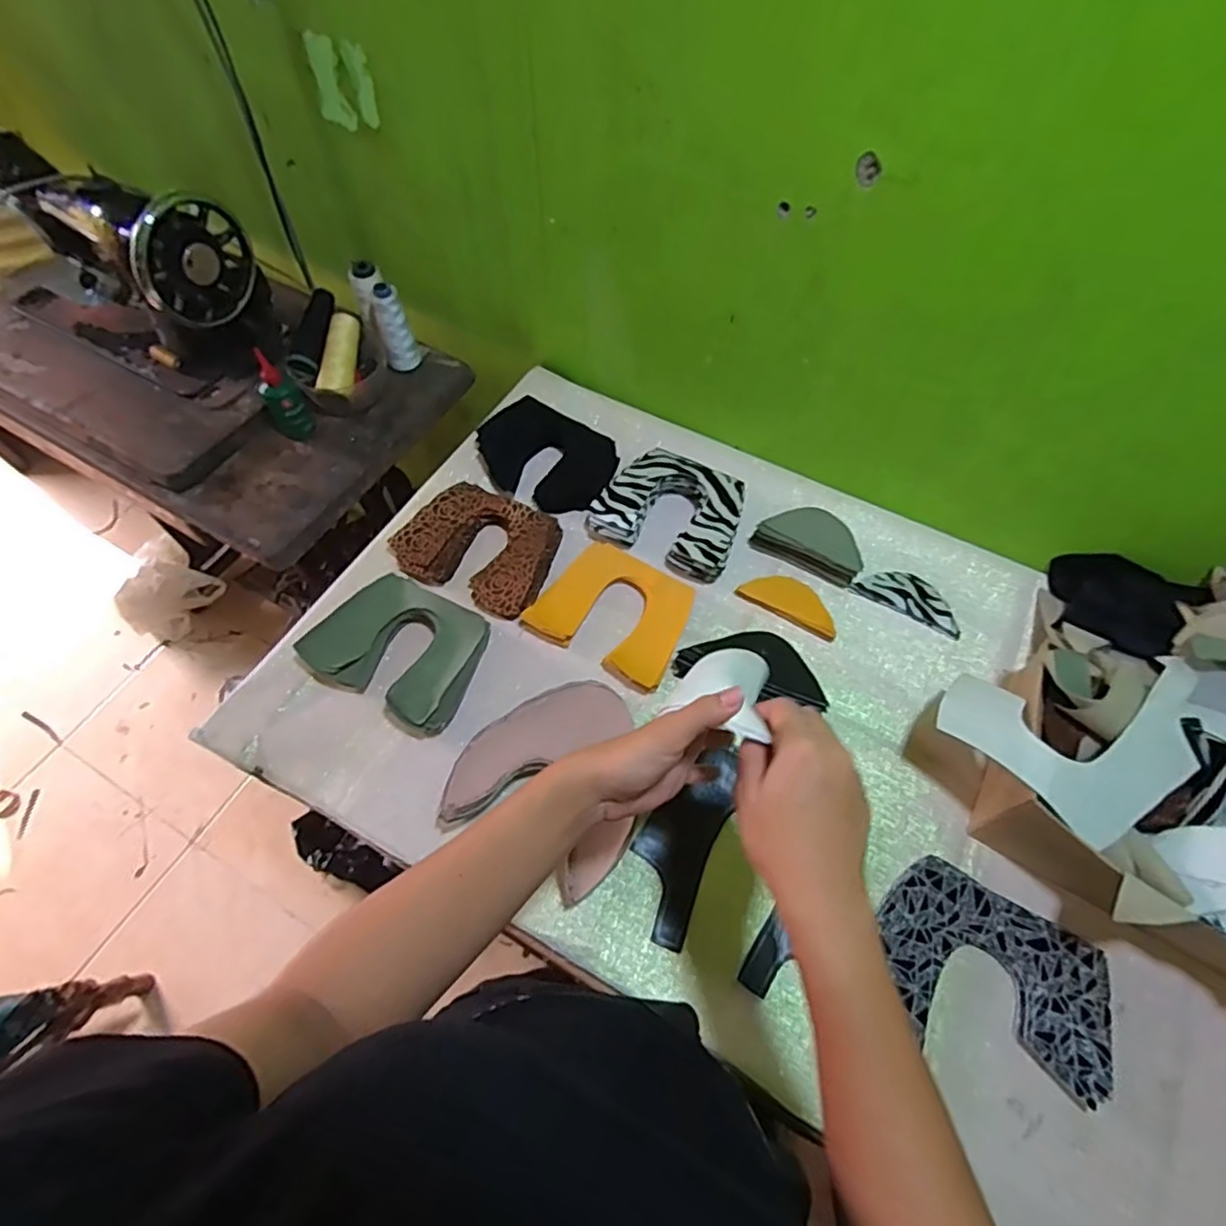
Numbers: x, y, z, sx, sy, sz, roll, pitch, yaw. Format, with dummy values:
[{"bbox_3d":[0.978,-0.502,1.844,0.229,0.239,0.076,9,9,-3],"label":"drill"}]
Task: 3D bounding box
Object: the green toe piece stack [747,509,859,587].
[{"bbox_3d":[0.221,-0.082,0.712,0.117,0.035,0.058,27,64,14],"label":"green toe piece stack"}]

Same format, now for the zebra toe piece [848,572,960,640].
[{"bbox_3d":[0.325,-0.020,0.698,0.114,0.008,0.051,26,63,14],"label":"zebra toe piece"}]

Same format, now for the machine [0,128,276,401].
[{"bbox_3d":[-0.622,-0.437,0.802,0.398,0.202,0.164,23,63,12],"label":"machine"}]

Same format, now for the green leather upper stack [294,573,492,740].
[{"bbox_3d":[-0.213,0.032,0.644,0.158,0.037,0.136,22,63,12],"label":"green leather upper stack"}]

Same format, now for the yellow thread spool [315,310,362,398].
[{"bbox_3d":[-0.349,-0.334,0.821,0.037,0.043,0.119,1,64,3],"label":"yellow thread spool"}]

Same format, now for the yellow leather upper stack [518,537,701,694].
[{"bbox_3d":[0.001,-0.005,0.674,0.153,0.023,0.132,25,63,13],"label":"yellow leather upper stack"}]

